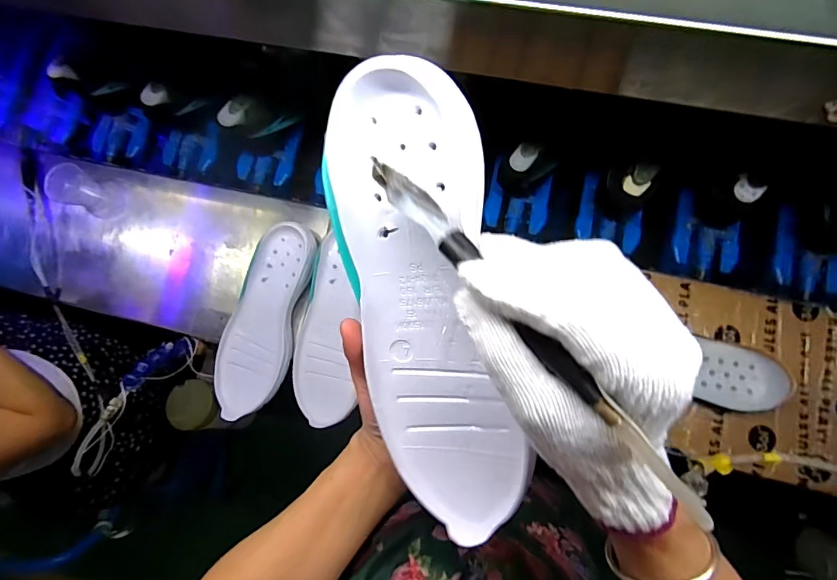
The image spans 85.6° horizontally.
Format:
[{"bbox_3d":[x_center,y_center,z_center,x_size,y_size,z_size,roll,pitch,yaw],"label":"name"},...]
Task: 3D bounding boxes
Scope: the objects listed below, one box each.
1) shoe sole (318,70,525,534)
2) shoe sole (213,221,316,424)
[{"bbox_3d":[0.006,0.014,0.277,0.088,0.036,0.276,-10,101,6],"label":"shoe sole"},{"bbox_3d":[-0.217,0.038,0.628,0.097,0.035,0.265,11,88,7],"label":"shoe sole"}]

